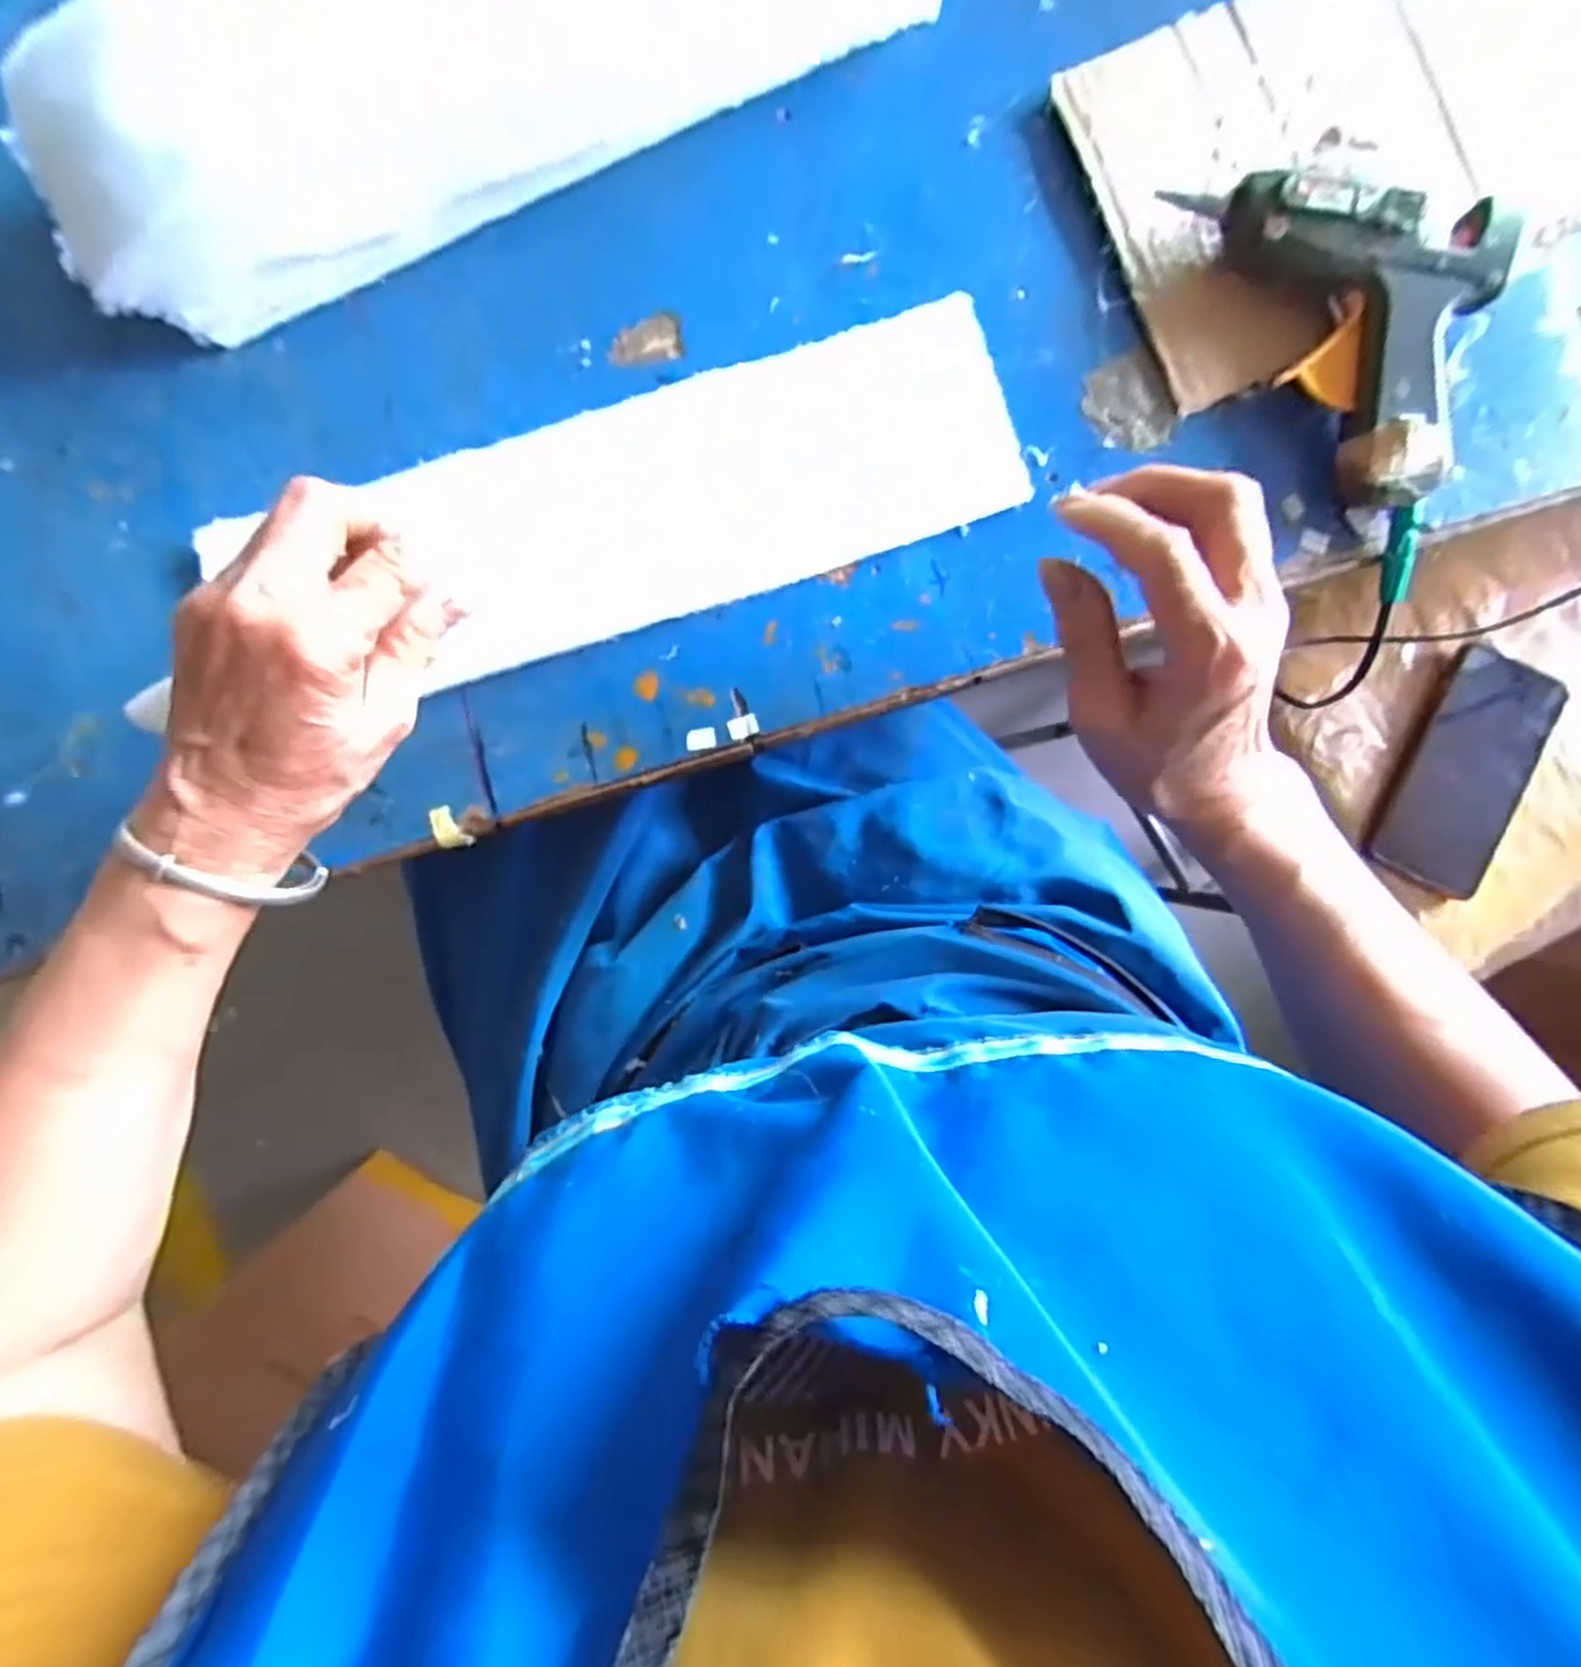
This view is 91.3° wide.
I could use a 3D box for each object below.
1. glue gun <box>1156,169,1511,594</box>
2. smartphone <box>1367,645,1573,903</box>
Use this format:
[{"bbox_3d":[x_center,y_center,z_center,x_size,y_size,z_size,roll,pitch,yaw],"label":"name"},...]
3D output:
[{"bbox_3d":[0.243,-0.201,0.314,0.082,0.035,0.176,-36,89,0],"label":"glue gun"},{"bbox_3d":[0.485,-0.044,0.552,0.077,0.016,0.168,25,93,9],"label":"smartphone"}]

